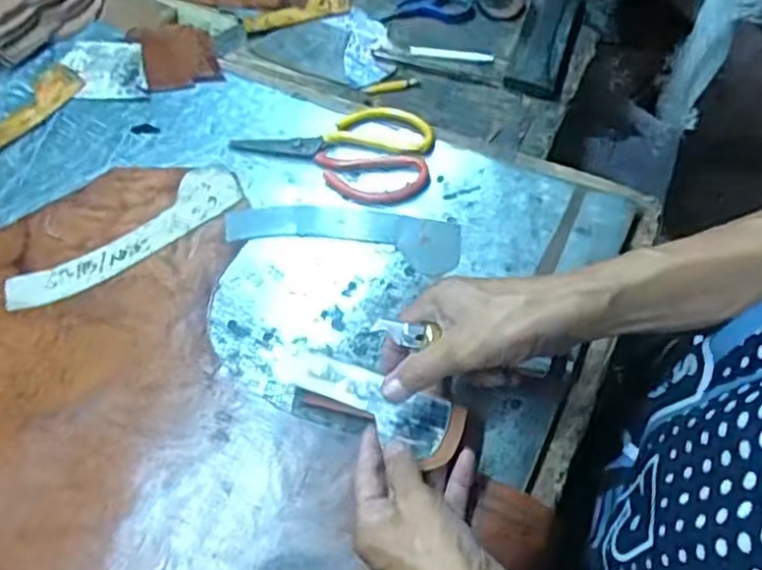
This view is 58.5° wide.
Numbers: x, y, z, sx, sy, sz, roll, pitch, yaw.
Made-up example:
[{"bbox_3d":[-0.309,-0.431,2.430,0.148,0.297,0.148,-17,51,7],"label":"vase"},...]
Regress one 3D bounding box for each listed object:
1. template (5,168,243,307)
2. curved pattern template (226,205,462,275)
[{"bbox_3d":[-0.214,-0.038,0.581,0.208,0.005,0.055,-36,66,-17],"label":"template"},{"bbox_3d":[-0.032,-0.045,0.577,0.196,0.006,0.050,11,60,7],"label":"curved pattern template"}]

